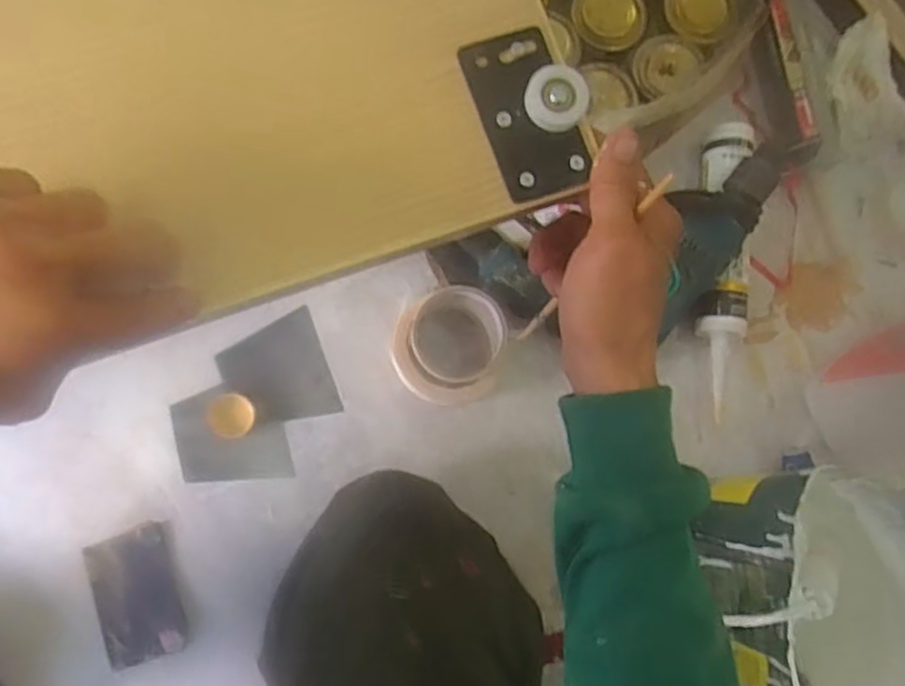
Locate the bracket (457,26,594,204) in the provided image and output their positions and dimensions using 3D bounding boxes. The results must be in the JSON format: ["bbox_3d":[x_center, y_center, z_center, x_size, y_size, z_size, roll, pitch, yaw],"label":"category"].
[{"bbox_3d":[0.040,-0.115,0.338,0.049,0.014,0.083,-17,84,-7],"label":"bracket"}]

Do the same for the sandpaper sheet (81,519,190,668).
[{"bbox_3d":[-0.284,0.228,0.625,0.072,0.006,0.115,-14,84,-7],"label":"sandpaper sheet"}]

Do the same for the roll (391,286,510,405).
[{"bbox_3d":[-0.004,0.003,0.656,0.103,0.054,0.106,1,82,-5],"label":"roll"}]

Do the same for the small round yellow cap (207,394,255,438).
[{"bbox_3d":[-0.206,0.069,0.648,0.041,0.015,0.040,1,82,-5],"label":"small round yellow cap"}]

